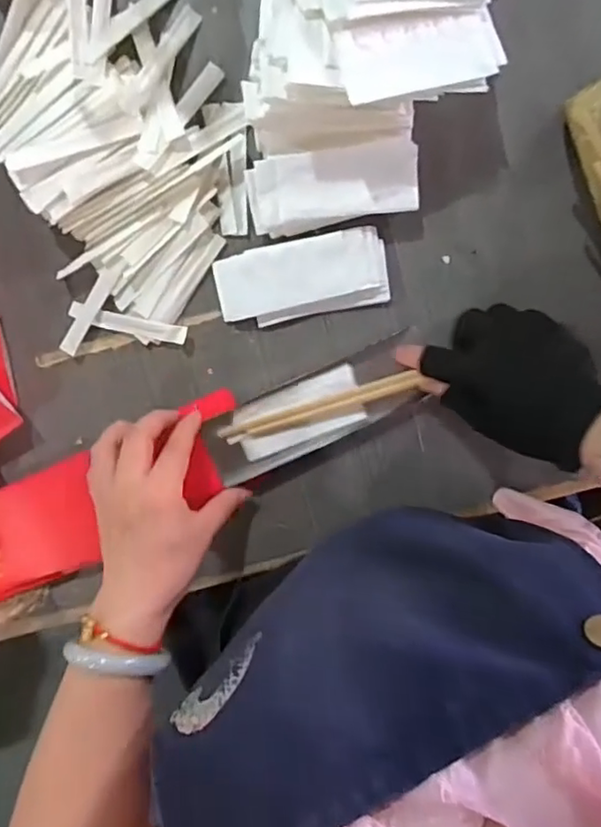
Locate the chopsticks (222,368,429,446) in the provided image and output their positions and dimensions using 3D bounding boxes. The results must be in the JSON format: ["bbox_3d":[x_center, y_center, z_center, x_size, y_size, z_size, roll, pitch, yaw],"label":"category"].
[{"bbox_3d":[0.014,-0.005,0.445,0.152,0.012,0.015,-16,99,5],"label":"chopsticks"}]

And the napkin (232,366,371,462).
[{"bbox_3d":[0.000,0.001,0.451,0.096,0.004,0.042,-22,90,2],"label":"napkin"}]

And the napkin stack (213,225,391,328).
[{"bbox_3d":[0.001,-0.100,0.438,0.124,0.009,0.056,-11,99,2],"label":"napkin stack"}]

